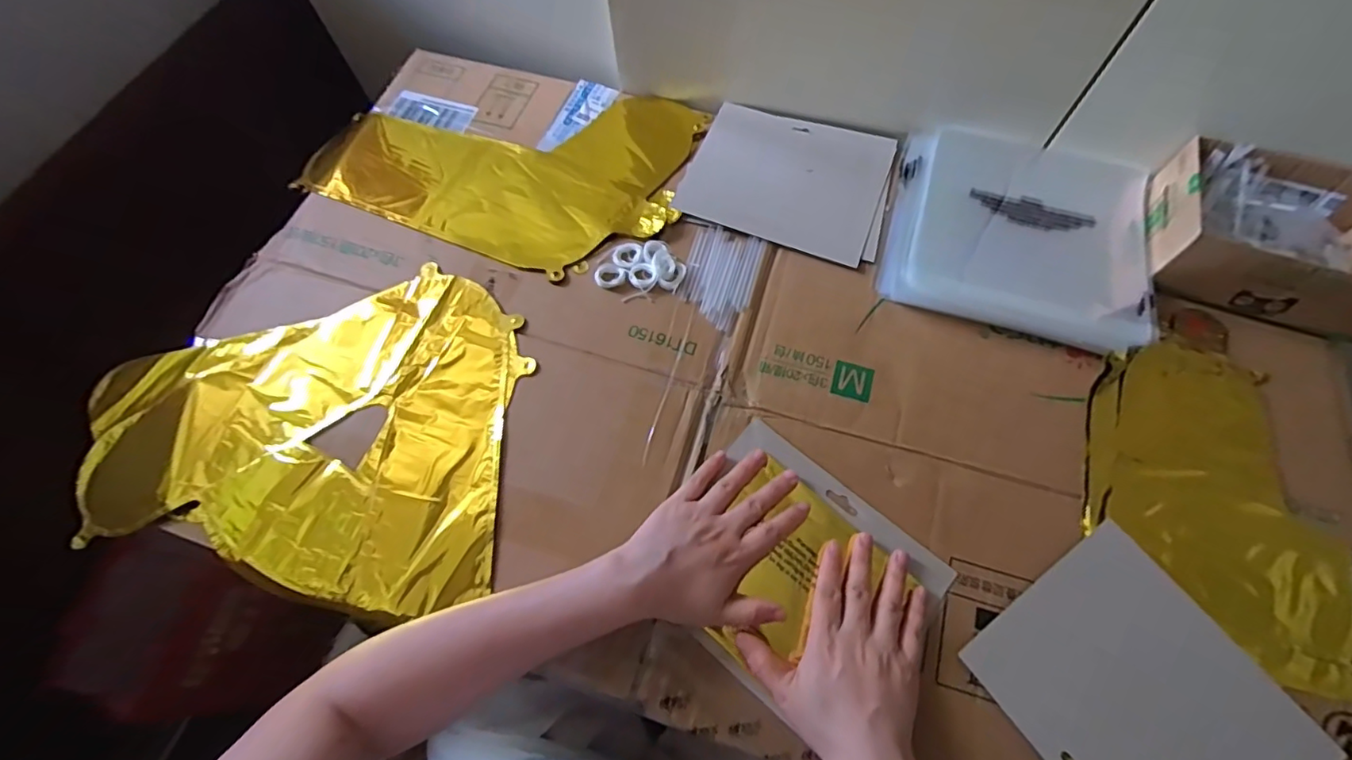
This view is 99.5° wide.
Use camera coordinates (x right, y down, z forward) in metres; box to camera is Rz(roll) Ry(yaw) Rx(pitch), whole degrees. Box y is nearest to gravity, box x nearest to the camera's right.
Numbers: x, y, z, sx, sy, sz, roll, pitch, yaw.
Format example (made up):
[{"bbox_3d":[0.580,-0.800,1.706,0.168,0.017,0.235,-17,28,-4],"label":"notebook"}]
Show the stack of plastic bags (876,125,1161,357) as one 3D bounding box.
[{"bbox_3d":[0.328,-0.152,0.550,0.227,0.018,0.234,16,68,8],"label":"stack of plastic bags"}]

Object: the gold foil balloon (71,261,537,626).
[{"bbox_3d":[-0.320,0.038,0.497,0.365,0.034,0.279,4,66,3],"label":"gold foil balloon"}]

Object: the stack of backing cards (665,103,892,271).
[{"bbox_3d":[0.117,-0.208,0.589,0.200,0.008,0.168,18,68,9],"label":"stack of backing cards"}]

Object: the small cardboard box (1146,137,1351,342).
[{"bbox_3d":[0.532,-0.127,0.510,0.182,0.066,0.140,19,68,10],"label":"small cardboard box"}]

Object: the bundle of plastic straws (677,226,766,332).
[{"bbox_3d":[0.042,-0.098,0.539,0.066,0.005,0.102,15,67,8],"label":"bundle of plastic straws"}]

